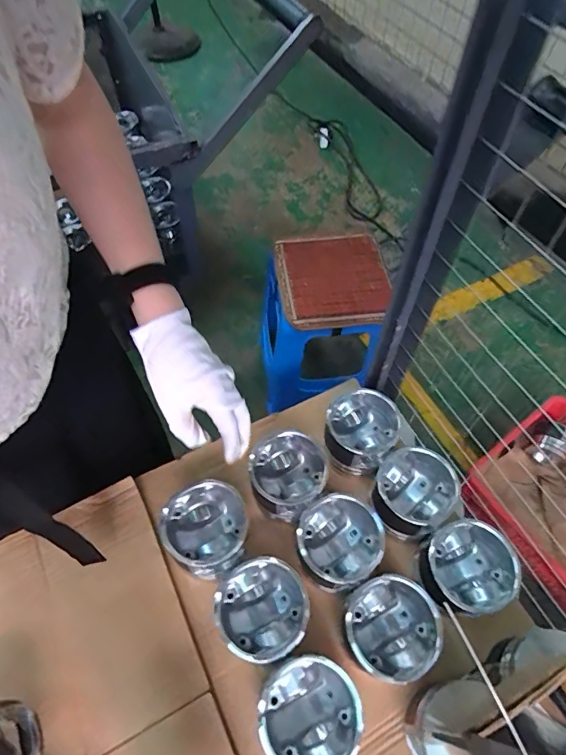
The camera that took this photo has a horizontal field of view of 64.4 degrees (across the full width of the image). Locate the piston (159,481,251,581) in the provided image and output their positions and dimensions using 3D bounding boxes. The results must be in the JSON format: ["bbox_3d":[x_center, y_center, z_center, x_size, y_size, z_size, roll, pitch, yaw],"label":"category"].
[{"bbox_3d":[-0.102,0.213,0.626,0.114,0.087,0.112,1,59,-1],"label":"piston"}]

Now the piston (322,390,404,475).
[{"bbox_3d":[0.121,0.086,0.709,0.106,0.078,0.113,1,59,-1],"label":"piston"}]

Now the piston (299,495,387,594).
[{"bbox_3d":[0.075,0.227,0.619,0.111,0.078,0.110,39,65,19],"label":"piston"}]

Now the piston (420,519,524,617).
[{"bbox_3d":[0.238,0.251,0.590,0.112,0.097,0.107,1,59,-1],"label":"piston"}]

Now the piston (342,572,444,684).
[{"bbox_3d":[0.130,0.307,0.554,0.106,0.089,0.108,1,59,-1],"label":"piston"}]

